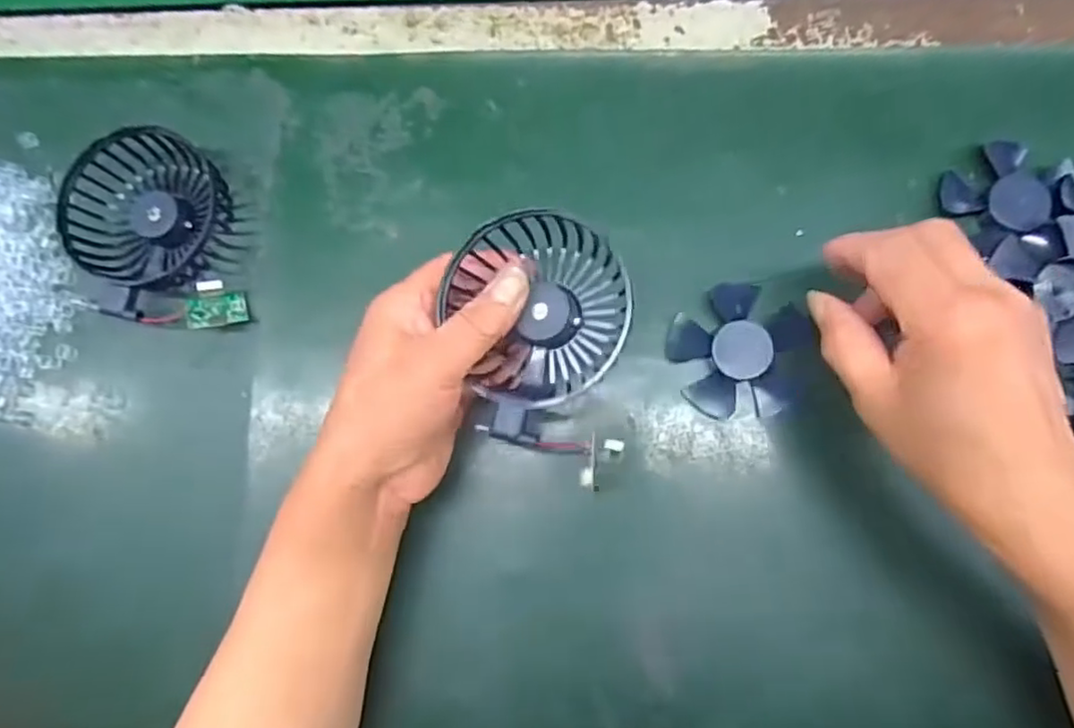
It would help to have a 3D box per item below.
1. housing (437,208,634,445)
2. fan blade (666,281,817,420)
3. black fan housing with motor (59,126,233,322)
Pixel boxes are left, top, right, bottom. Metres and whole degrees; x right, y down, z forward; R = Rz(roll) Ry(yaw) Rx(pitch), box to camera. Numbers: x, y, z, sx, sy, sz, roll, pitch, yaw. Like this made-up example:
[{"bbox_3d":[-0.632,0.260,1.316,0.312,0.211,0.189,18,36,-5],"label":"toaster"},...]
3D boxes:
[{"bbox_3d":[-0.002,-0.024,0.306,0.096,0.023,0.088,0,84,4],"label":"housing"},{"bbox_3d":[0.107,-0.007,0.341,0.071,0.016,0.069,0,84,4],"label":"fan blade"},{"bbox_3d":[-0.220,-0.083,0.365,0.083,0.028,0.089,0,84,4],"label":"black fan housing with motor"}]

